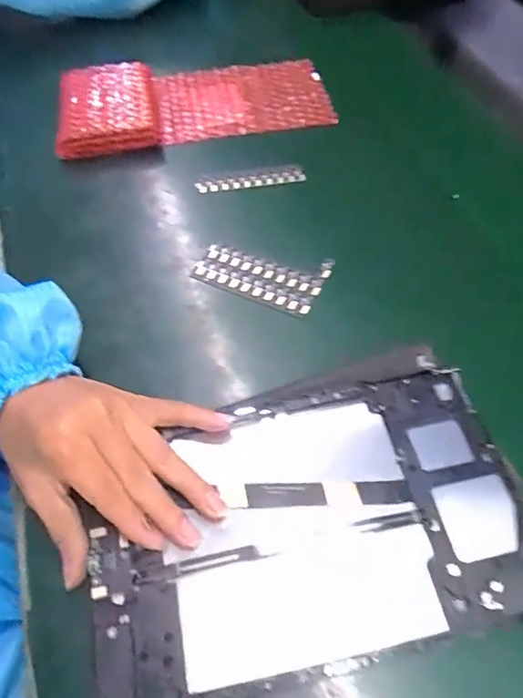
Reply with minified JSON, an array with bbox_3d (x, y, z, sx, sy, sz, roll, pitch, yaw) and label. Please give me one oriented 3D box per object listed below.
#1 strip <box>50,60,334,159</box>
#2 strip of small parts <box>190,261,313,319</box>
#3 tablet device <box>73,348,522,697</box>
[{"bbox_3d":[-0.069,-0.256,0.535,0.273,0.033,0.127,-11,56,-8],"label":"strip"},{"bbox_3d":[-0.009,-0.048,0.404,0.099,0.005,0.020,21,58,13],"label":"strip of small parts"},{"bbox_3d":[0.025,0.091,0.296,0.237,0.013,0.158,-16,56,-6],"label":"tablet device"}]

